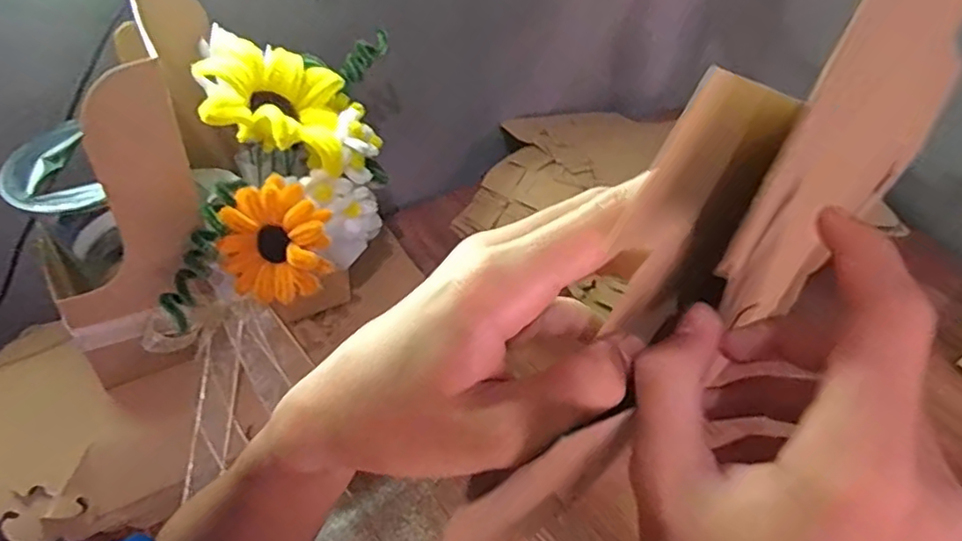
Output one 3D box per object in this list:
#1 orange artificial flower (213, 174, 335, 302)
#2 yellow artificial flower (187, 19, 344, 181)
[{"bbox_3d":[-0.127,-0.018,0.373,0.068,0.073,0.017,-3,5,14],"label":"orange artificial flower"},{"bbox_3d":[-0.130,-0.107,0.387,0.086,0.057,0.104,-10,44,-13],"label":"yellow artificial flower"}]

